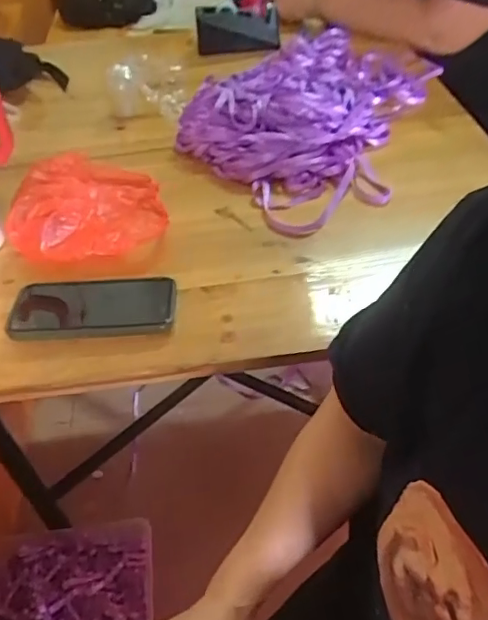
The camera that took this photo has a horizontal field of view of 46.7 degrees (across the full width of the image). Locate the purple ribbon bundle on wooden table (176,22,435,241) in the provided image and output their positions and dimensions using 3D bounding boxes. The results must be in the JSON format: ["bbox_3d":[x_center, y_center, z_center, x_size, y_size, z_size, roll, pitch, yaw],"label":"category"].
[{"bbox_3d":[0.093,-0.306,0.816,0.289,0.065,0.529,15,49,17],"label":"purple ribbon bundle on wooden table"}]

